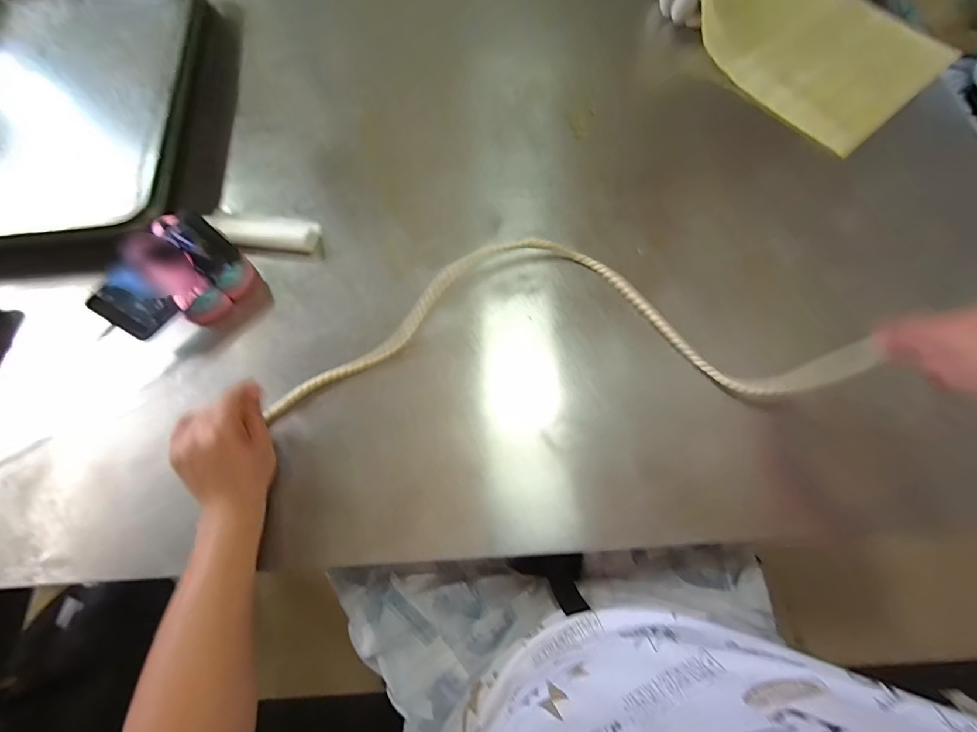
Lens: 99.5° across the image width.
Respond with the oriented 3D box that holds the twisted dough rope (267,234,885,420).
[{"bbox_3d":[0.101,-0.058,0.527,0.736,0.034,0.227,-2,70,-1],"label":"twisted dough rope"}]

